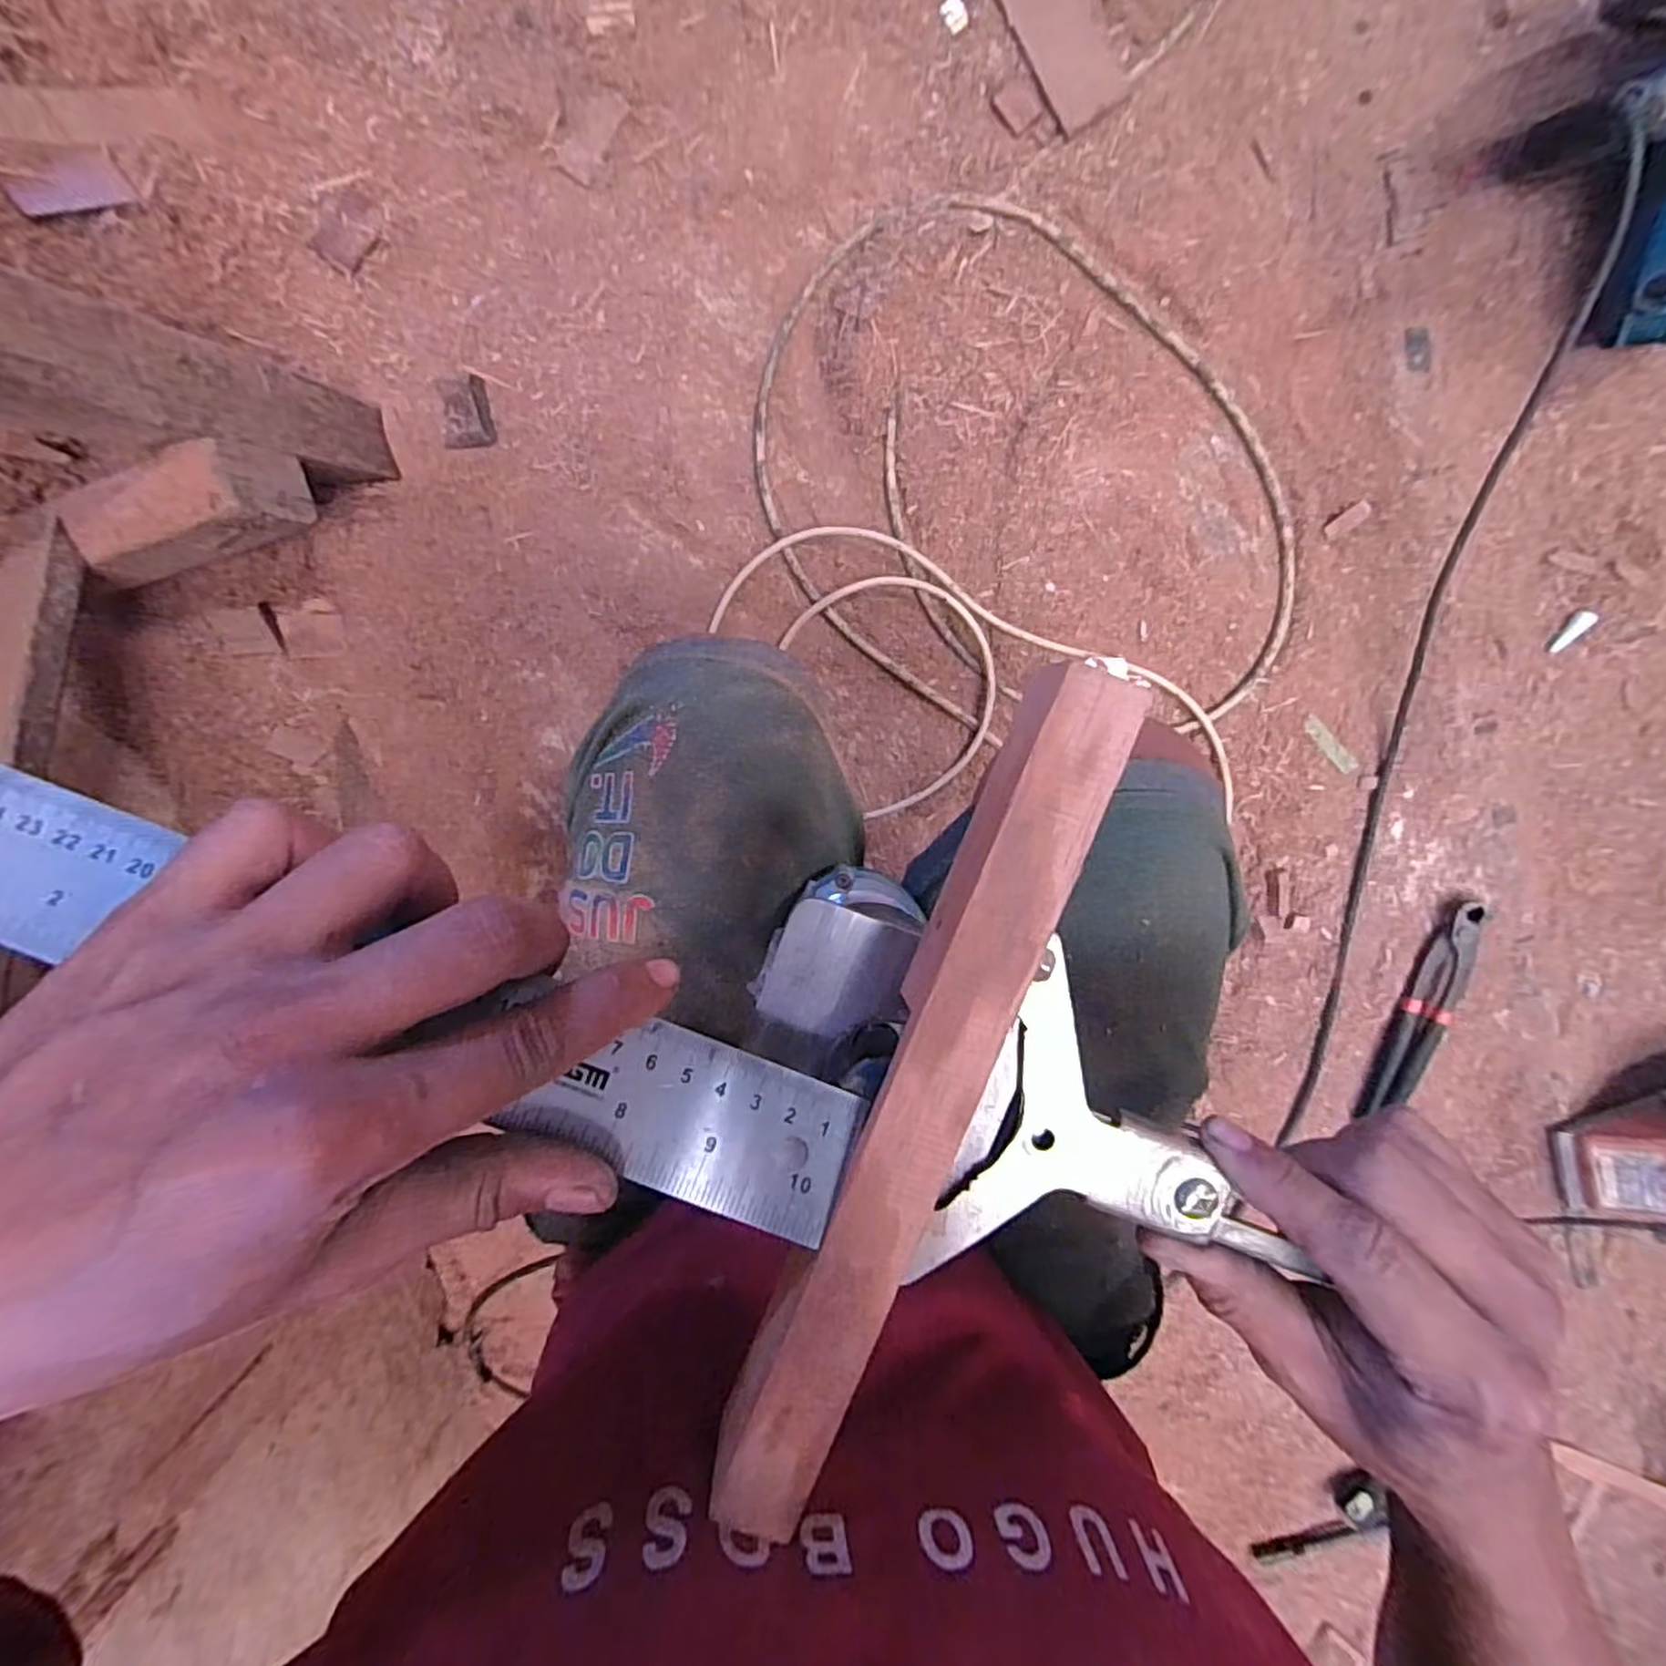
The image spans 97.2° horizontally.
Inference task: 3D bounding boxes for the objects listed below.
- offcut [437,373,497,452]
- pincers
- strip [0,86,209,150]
[{"bbox_3d":[-0.313,-0.357,0.626,0.037,0.028,0.053,-10,97,7],"label":"offcut"},{"bbox_3d":[0.515,0.160,0.636,0.033,0.025,0.206,17,100,2],"label":"pincers"},{"bbox_3d":[-0.550,-0.495,0.506,0.194,0.013,0.044,-40,109,-35],"label":"strip"}]

